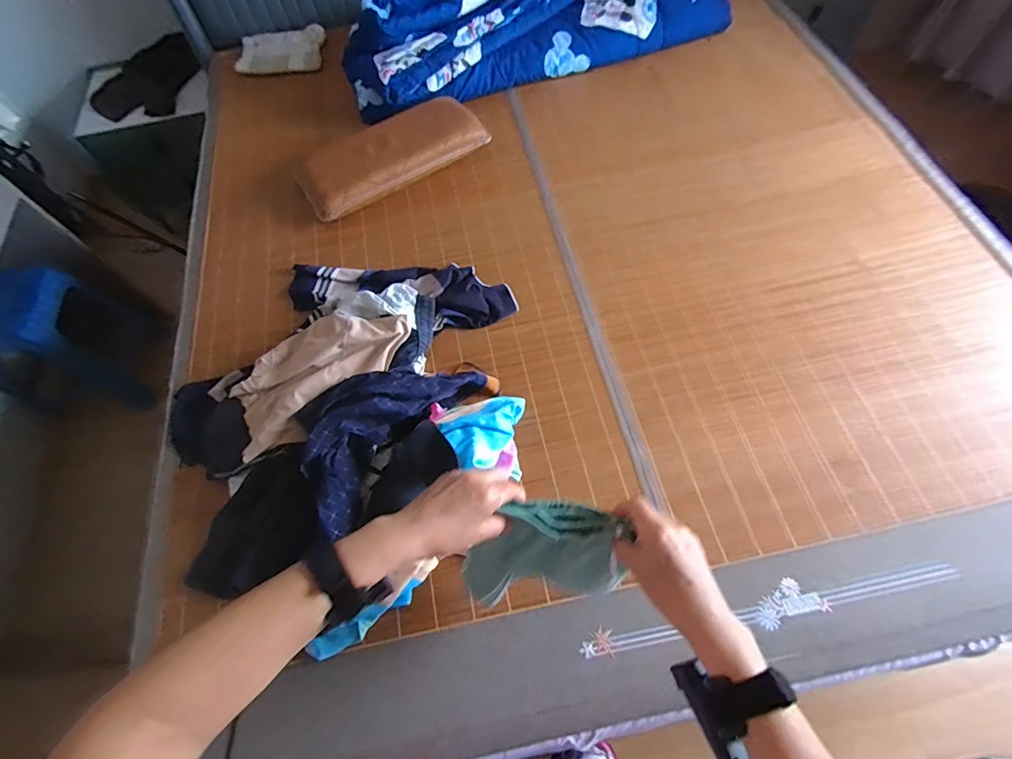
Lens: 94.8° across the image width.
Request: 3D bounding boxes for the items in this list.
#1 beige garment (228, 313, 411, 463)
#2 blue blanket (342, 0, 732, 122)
[{"bbox_3d":[-0.379,-0.029,0.921,0.354,0.098,0.193,-40,67,-14],"label":"beige garment"},{"bbox_3d":[0.092,-1.044,1.336,1.113,0.211,0.353,-24,64,-6],"label":"blue blanket"}]

